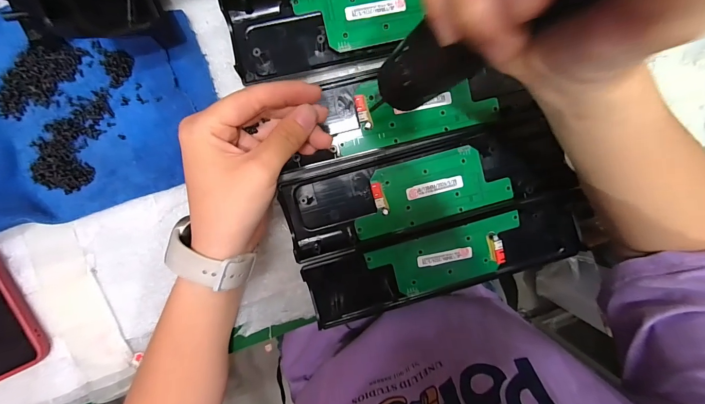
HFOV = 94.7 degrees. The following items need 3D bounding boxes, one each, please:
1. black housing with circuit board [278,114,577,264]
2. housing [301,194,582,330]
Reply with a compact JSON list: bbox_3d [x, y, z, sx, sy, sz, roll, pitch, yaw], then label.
[{"bbox_3d":[0.063,-0.012,0.275,0.239,0.009,0.074,-14,95,-2],"label":"black housing with circuit board"},{"bbox_3d":[0.082,0.054,0.289,0.241,0.019,0.063,-16,95,-1],"label":"housing"}]

